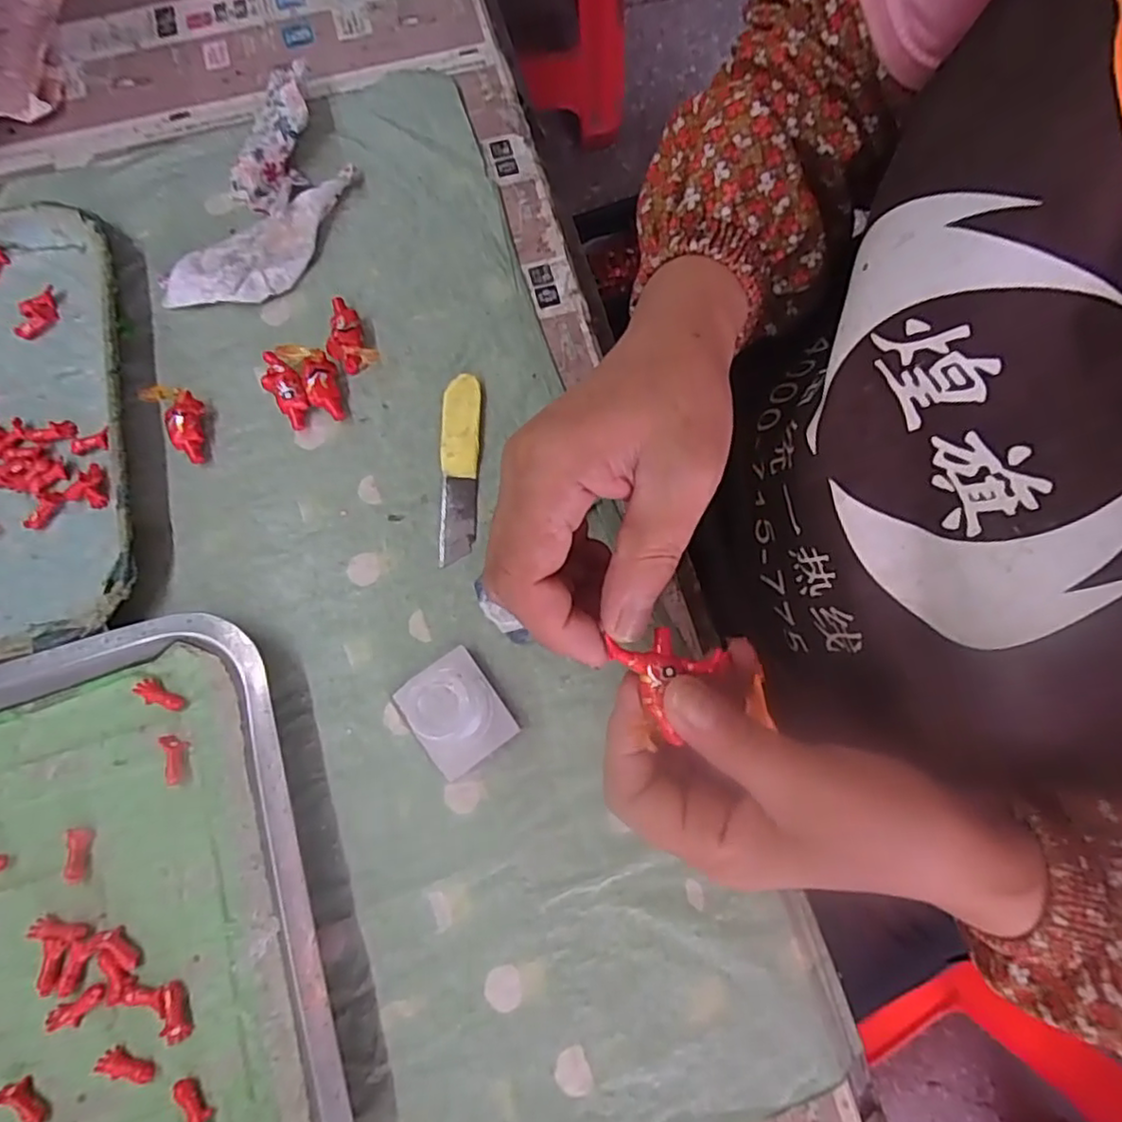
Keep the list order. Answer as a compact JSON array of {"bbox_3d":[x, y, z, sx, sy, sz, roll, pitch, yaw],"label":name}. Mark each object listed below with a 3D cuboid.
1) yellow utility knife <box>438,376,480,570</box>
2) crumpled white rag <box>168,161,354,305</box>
[{"bbox_3d":[-0.054,-0.051,0.346,0.020,0.007,0.104,0,73,-1],"label":"yellow utility knife"},{"bbox_3d":[-0.168,-0.181,0.377,0.128,0.013,0.047,-32,77,-10],"label":"crumpled white rag"}]

